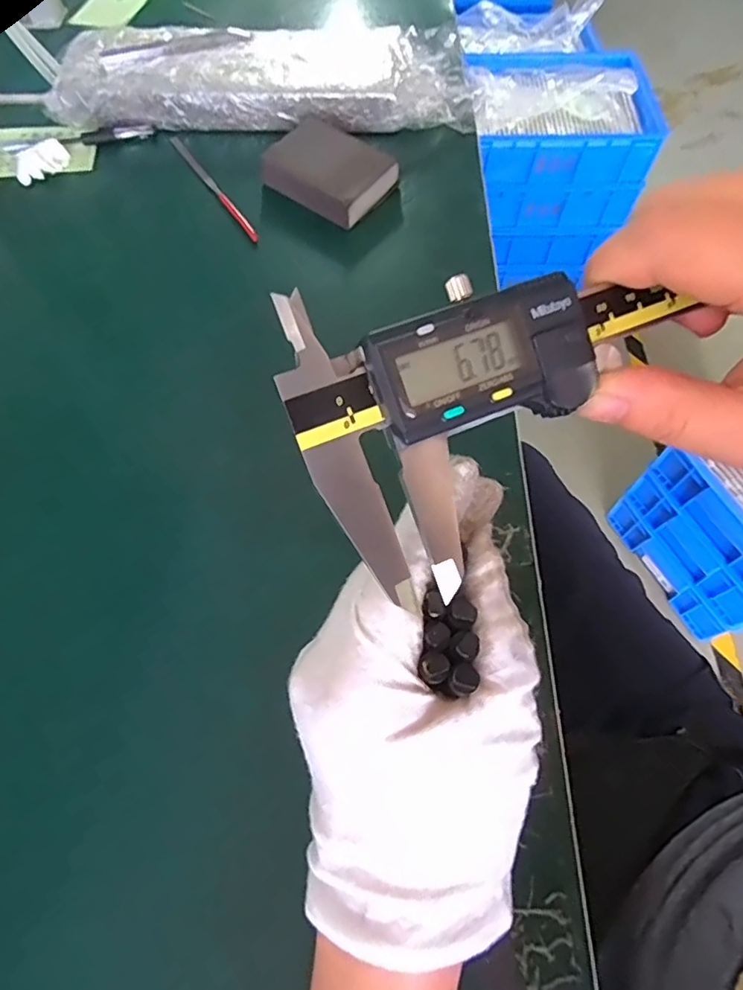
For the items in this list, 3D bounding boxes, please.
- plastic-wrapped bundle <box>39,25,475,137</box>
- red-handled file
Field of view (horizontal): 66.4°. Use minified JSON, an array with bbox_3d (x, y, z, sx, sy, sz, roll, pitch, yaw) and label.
[{"bbox_3d":[-0.096,-0.378,0.517,0.372,0.051,0.105,-1,63,-2],"label":"plastic-wrapped bundle"},{"bbox_3d":[-0.137,-0.266,0.489,0.008,0.009,0.155,-30,68,-15],"label":"red-handled file"}]

